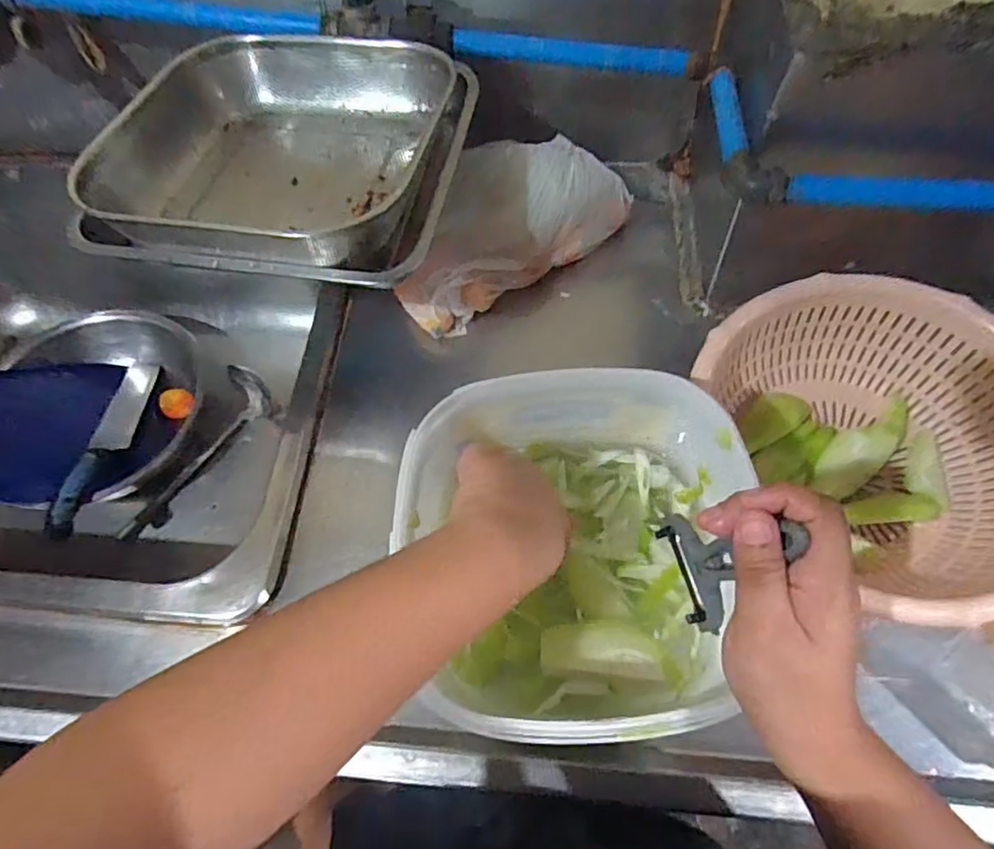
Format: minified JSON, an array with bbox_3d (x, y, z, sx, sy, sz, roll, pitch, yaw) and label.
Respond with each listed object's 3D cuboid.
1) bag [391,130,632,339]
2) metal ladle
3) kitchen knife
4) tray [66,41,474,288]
[{"bbox_3d":[0.008,-0.208,0.631,0.259,0.103,0.115,-31,65,-12],"label":"bag"},{"bbox_3d":[-0.385,0.033,0.758,0.067,0.067,0.249,30,68,17],"label":"metal ladle"},{"bbox_3d":[-0.473,0.017,0.745,0.049,0.028,0.297,-7,41,0],"label":"kitchen knife"},{"bbox_3d":[-0.188,-0.235,0.535,0.304,0.071,0.259,10,64,9],"label":"tray"}]

